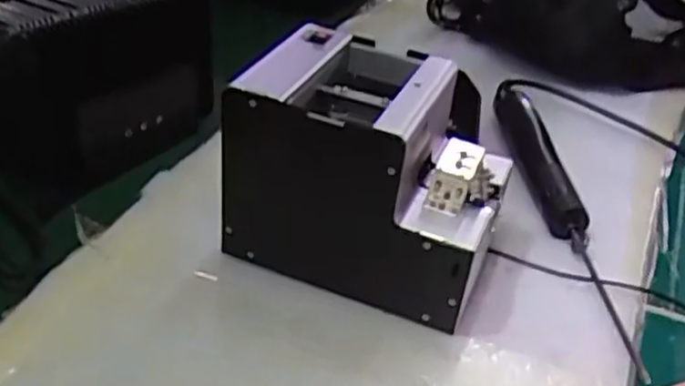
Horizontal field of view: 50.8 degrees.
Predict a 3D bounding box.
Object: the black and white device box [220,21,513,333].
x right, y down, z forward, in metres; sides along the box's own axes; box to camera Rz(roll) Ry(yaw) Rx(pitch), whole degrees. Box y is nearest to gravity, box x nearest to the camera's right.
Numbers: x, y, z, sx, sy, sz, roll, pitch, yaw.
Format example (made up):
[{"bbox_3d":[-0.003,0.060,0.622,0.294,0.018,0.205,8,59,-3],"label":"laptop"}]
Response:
[{"bbox_3d":[0.018,-0.013,0.514,0.176,0.146,0.127,15,35,15],"label":"black and white device box"}]

